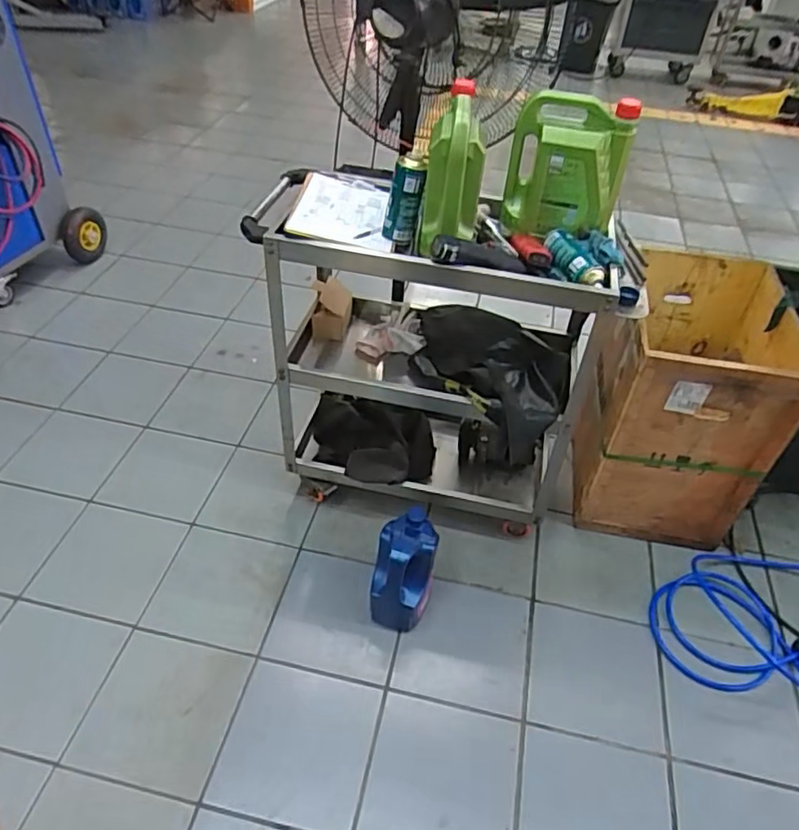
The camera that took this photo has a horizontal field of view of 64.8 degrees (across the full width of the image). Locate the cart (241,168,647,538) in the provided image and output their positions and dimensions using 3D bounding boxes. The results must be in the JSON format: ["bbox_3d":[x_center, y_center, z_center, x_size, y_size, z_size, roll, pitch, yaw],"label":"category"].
[{"bbox_3d":[0.079,-0.139,1.606,0.796,0.757,0.373,11,44,7],"label":"cart"}]

